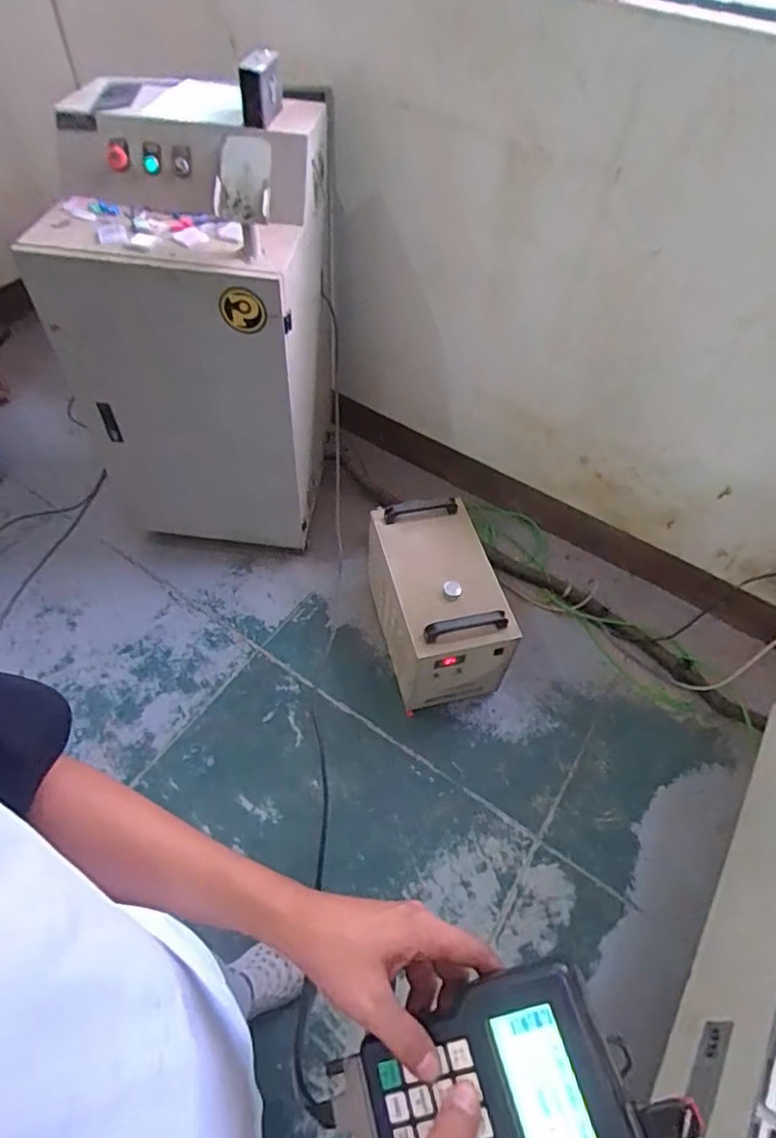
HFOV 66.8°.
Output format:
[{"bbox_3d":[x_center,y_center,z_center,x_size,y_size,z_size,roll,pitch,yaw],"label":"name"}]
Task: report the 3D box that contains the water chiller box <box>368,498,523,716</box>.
[{"bbox_3d":[0.117,0.083,1.624,0.280,0.351,0.494,-9,54,-11],"label":"water chiller box"}]

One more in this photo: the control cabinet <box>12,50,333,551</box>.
[{"bbox_3d":[-0.502,-0.656,1.681,0.660,1.058,0.678,6,53,0],"label":"control cabinet"}]

